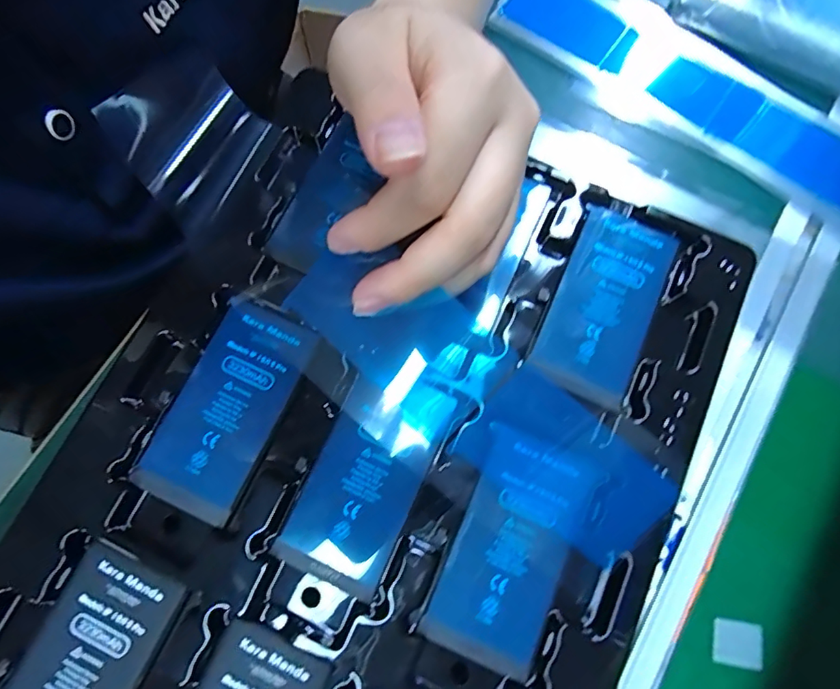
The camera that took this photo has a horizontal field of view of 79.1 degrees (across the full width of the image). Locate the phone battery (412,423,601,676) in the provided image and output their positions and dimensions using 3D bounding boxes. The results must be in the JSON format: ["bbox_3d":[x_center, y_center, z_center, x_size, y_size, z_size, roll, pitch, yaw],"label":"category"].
[{"bbox_3d":[0.036,0.079,0.198,0.045,0.005,0.082,23,77,4],"label":"phone battery"}]

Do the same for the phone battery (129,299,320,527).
[{"bbox_3d":[-0.079,0.025,0.210,0.042,0.005,0.086,25,77,4],"label":"phone battery"}]

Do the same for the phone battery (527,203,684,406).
[{"bbox_3d":[0.080,-0.018,0.221,0.041,0.005,0.081,26,77,4],"label":"phone battery"}]

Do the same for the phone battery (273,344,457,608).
[{"bbox_3d":[-0.020,0.050,0.204,0.042,0.005,0.086,26,77,4],"label":"phone battery"}]

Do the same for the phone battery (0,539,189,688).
[{"bbox_3d":[-0.125,0.120,0.183,0.044,0.004,0.084,26,77,4],"label":"phone battery"}]

